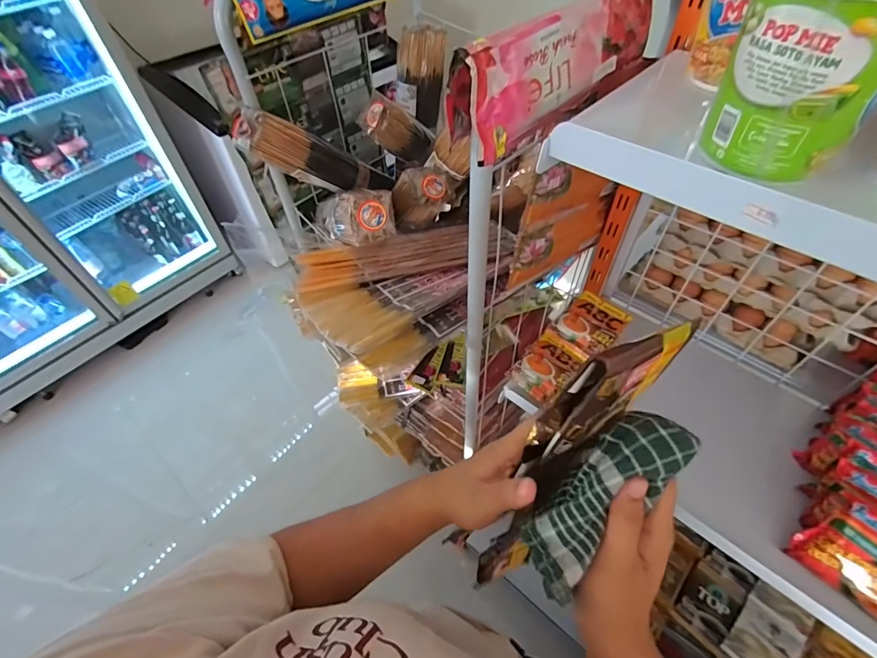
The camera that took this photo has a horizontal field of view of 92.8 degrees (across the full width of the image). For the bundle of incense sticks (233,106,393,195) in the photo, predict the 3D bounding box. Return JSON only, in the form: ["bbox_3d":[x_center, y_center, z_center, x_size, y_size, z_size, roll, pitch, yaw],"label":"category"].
[{"bbox_3d":[-0.194,-0.284,0.706,0.055,0.067,0.281,43,23,30],"label":"bundle of incense sticks"}]

